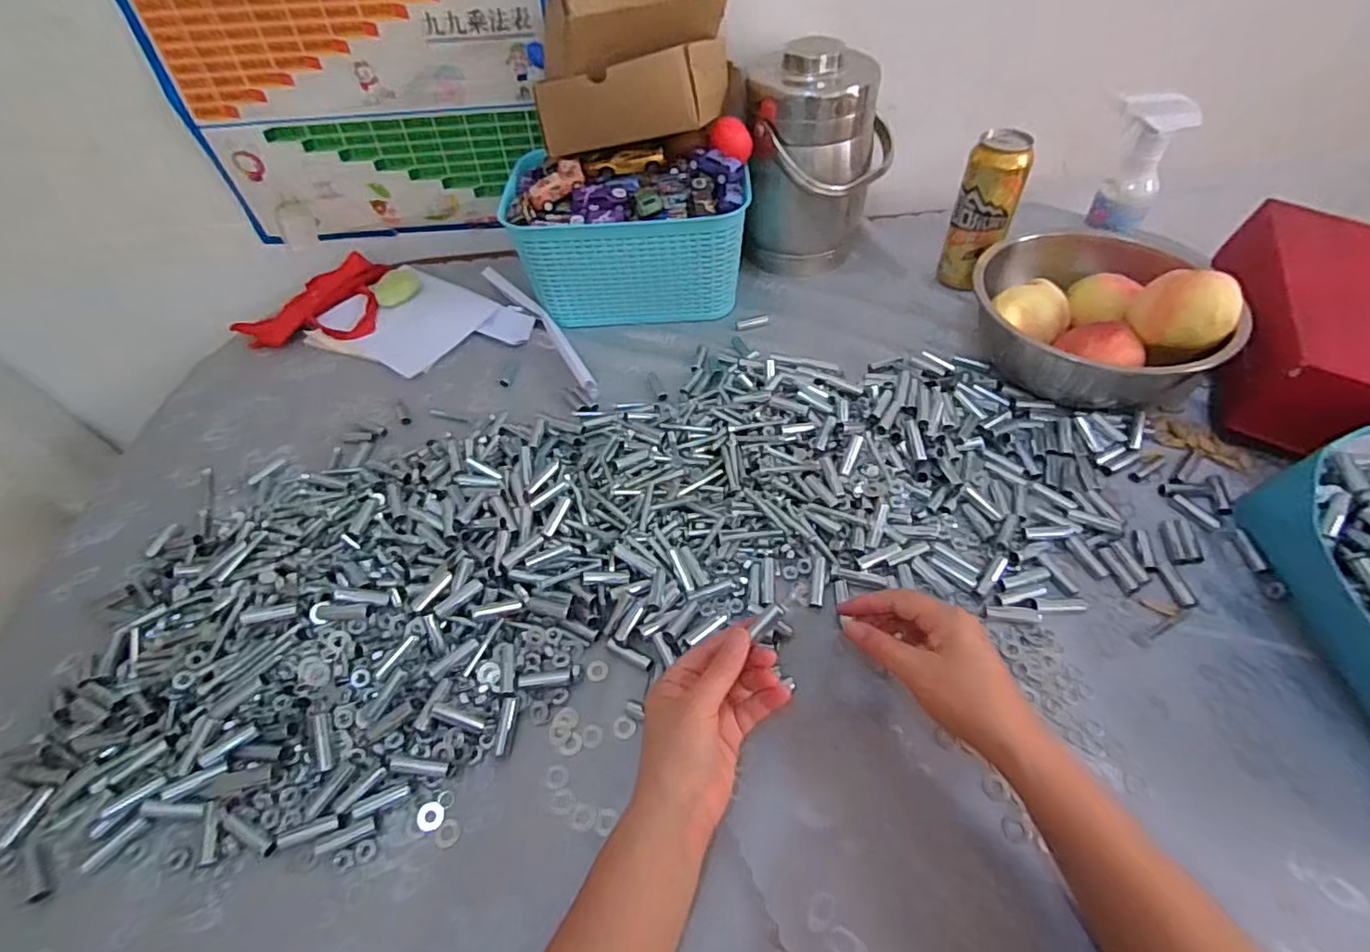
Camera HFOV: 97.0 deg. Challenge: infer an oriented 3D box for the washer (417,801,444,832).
[{"bbox_3d":[-0.174,0.233,0.414,0.018,0.005,0.018,-2,50,2],"label":"washer"}]

